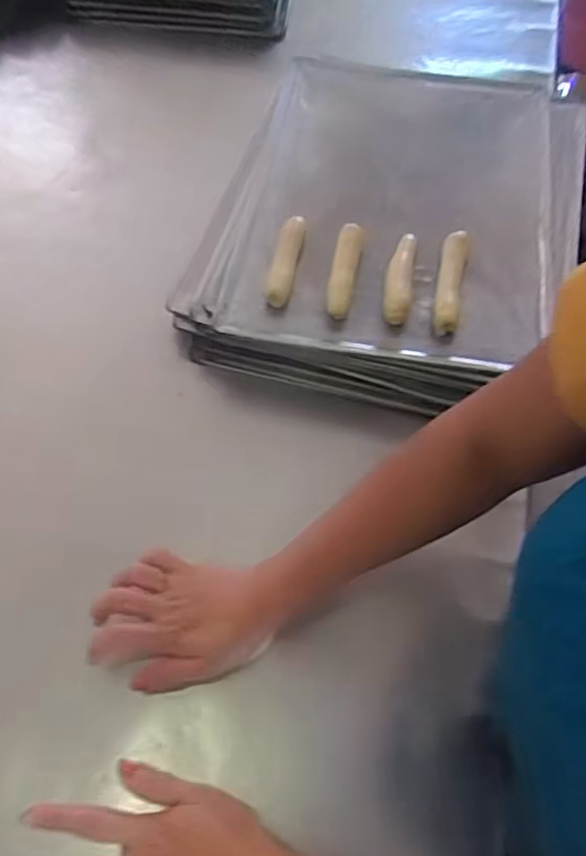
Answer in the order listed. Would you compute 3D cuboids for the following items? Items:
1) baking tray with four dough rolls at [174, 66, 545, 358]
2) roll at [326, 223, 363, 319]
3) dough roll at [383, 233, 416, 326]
[{"bbox_3d":[0.109,-0.260,0.734,0.384,0.039,0.454,12,61,3],"label":"baking tray with four dough rolls"},{"bbox_3d":[0.051,-0.160,0.661,0.026,0.017,0.110,11,61,3],"label":"roll"},{"bbox_3d":[0.107,-0.158,0.657,0.027,0.025,0.118,10,61,2],"label":"dough roll"}]

